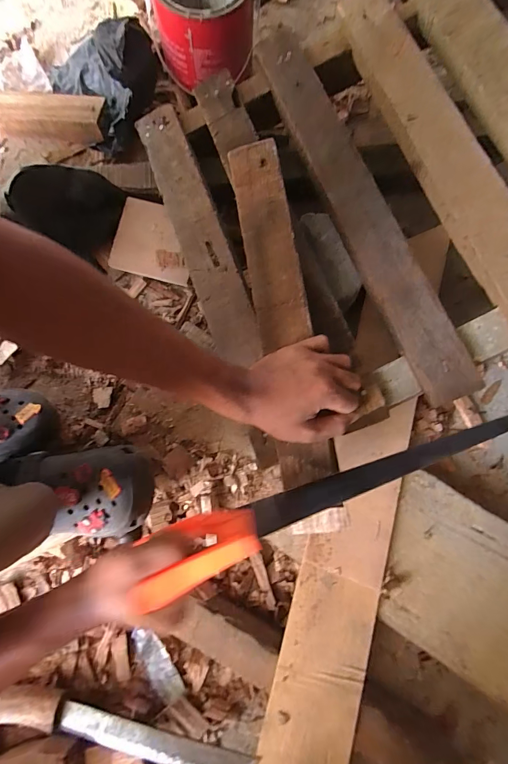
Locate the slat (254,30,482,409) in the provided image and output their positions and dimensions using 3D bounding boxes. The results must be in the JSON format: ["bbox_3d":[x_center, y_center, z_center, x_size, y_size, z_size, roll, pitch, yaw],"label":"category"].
[{"bbox_3d":[0.120,-0.231,0.444,0.055,0.035,0.547,-20,78,-3],"label":"slat"}]

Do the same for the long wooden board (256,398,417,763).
[{"bbox_3d":[0.087,0.320,0.415,0.104,0.021,0.607,15,78,5],"label":"long wooden board"}]

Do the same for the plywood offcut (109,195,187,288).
[{"bbox_3d":[-0.153,-0.219,0.551,0.120,0.011,0.112,14,89,1],"label":"plywood offcut"}]

